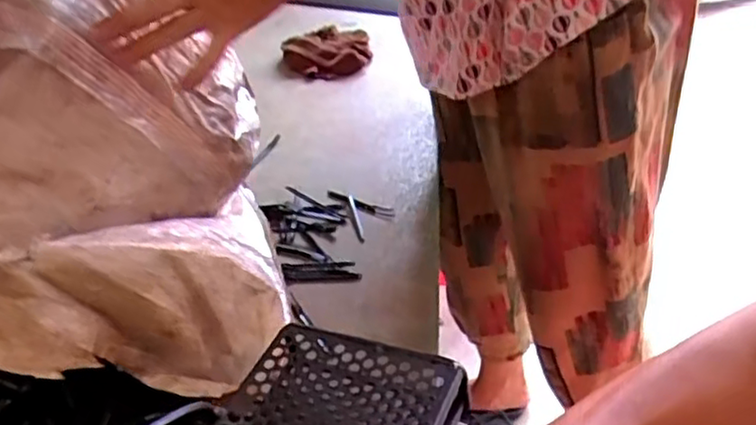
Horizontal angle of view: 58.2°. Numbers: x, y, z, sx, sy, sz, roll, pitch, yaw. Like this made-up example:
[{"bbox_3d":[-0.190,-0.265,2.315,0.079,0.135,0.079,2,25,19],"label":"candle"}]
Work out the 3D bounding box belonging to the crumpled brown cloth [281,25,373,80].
[{"bbox_3d":[-0.082,-0.248,1.070,0.139,0.048,0.098,-9,35,-2],"label":"crumpled brown cloth"}]

